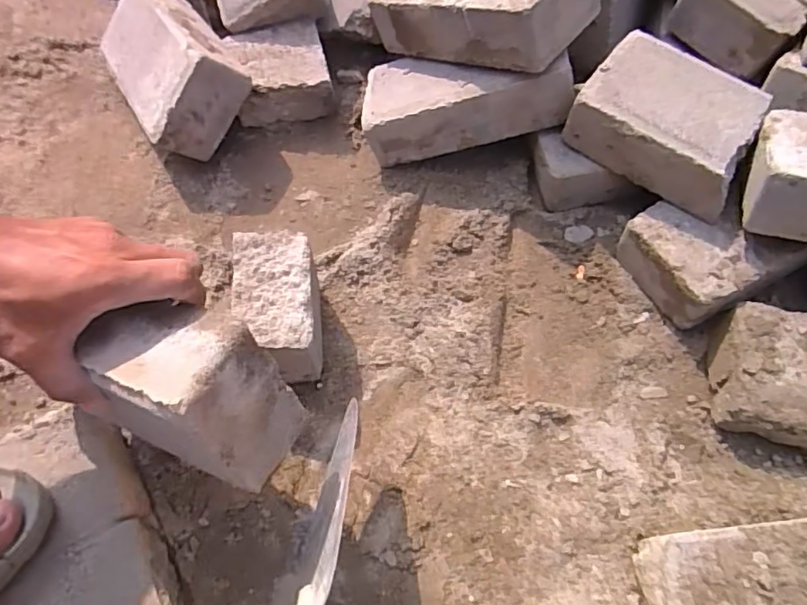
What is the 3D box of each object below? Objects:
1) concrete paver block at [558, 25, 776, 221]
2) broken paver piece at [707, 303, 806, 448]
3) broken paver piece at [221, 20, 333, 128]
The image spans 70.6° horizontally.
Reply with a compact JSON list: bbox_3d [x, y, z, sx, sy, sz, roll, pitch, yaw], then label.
[{"bbox_3d":[0.248,-0.167,0.532,0.161,0.064,0.108,35,71,17],"label":"concrete paver block"},{"bbox_3d":[0.333,0.068,0.499,0.109,0.059,0.107,16,66,9],"label":"broken paver piece"},{"bbox_3d":[-0.136,-0.253,0.642,0.105,0.068,0.088,-10,65,-3],"label":"broken paver piece"}]

